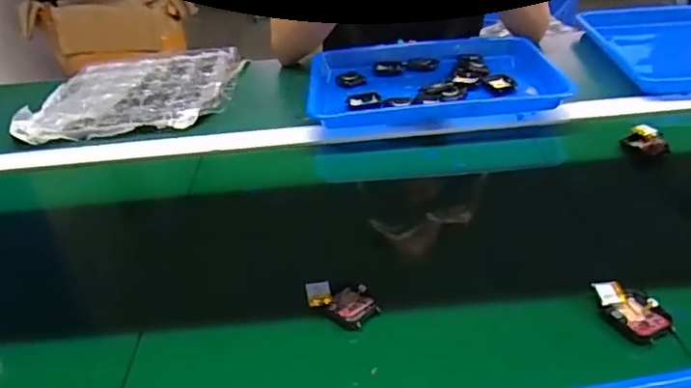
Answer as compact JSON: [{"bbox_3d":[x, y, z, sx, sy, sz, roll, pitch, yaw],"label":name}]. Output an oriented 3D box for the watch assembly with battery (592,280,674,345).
[{"bbox_3d":[0.221,0.089,0.433,0.037,0.020,0.055,-22,37,-22],"label":"watch assembly with battery"}]

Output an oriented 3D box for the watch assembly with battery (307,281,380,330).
[{"bbox_3d":[-0.002,0.088,0.463,0.059,0.017,0.040,14,39,28],"label":"watch assembly with battery"}]

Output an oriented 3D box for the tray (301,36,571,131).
[{"bbox_3d":[0.122,-0.157,0.797,0.338,0.045,0.223,-5,34,4],"label":"tray"}]

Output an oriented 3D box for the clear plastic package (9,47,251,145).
[{"bbox_3d":[-0.312,-0.170,0.874,0.290,0.031,0.290,-8,34,-1],"label":"clear plastic package"}]

